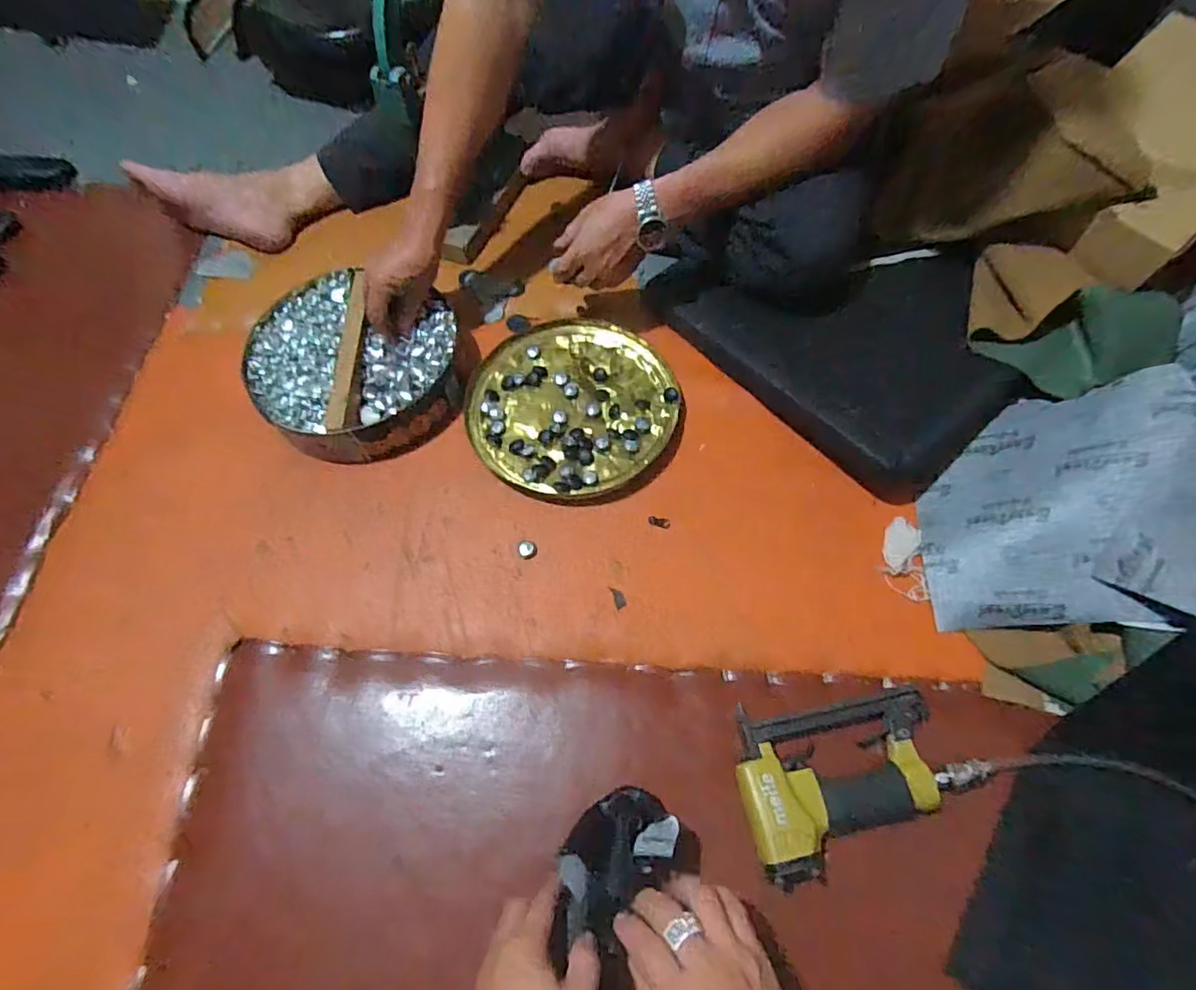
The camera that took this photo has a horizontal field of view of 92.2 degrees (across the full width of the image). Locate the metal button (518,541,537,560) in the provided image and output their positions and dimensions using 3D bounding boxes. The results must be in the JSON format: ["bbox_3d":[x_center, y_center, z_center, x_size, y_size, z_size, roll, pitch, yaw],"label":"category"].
[{"bbox_3d":[-0.080,0.062,0.656,0.020,0.004,0.022,0,66,0],"label":"metal button"}]

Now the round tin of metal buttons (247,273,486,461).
[{"bbox_3d":[-0.306,-0.161,0.739,0.267,0.058,0.243,0,66,0],"label":"round tin of metal buttons"}]

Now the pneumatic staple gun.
[{"bbox_3d":[0.242,0.267,0.540,0.215,0.057,0.138,-5,66,-2],"label":"pneumatic staple gun"}]

